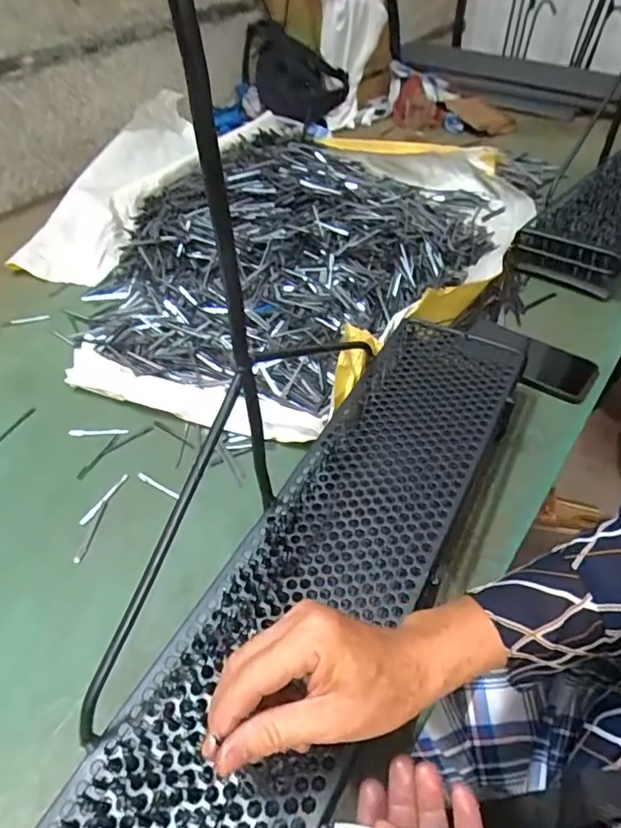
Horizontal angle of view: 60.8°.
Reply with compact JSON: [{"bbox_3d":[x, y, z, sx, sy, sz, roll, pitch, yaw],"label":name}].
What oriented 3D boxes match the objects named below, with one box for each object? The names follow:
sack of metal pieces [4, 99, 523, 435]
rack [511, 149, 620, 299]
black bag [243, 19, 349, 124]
[{"bbox_3d":[-0.116,-0.348,0.890,0.842,0.107,0.784,31,55,29],"label":"sack of metal pieces"},{"bbox_3d":[0.495,-0.324,0.834,0.399,0.082,0.145,-35,55,-29],"label":"rack"},{"bbox_3d":[-0.047,-0.837,1.294,0.185,0.152,0.254,-18,48,-16],"label":"black bag"}]

